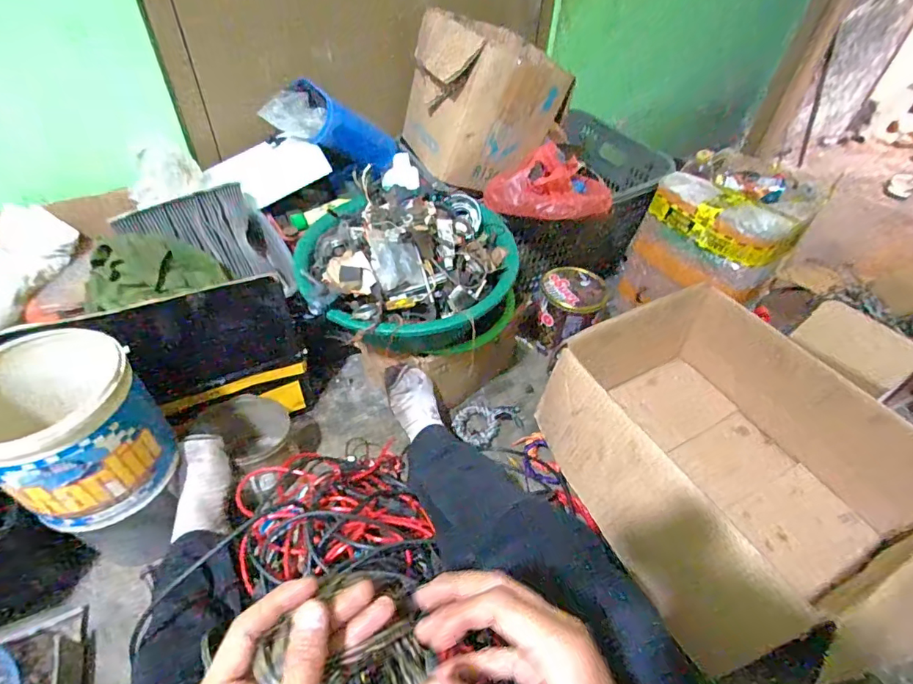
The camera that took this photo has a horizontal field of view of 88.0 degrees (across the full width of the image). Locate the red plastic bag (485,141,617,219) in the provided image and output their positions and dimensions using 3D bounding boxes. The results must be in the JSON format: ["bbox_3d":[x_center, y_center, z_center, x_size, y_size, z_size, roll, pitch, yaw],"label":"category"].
[{"bbox_3d":[0.172,-0.289,0.871,0.230,0.088,0.173,3,45,-1],"label":"red plastic bag"}]

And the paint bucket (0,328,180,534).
[{"bbox_3d":[-0.486,0.107,0.600,0.186,0.184,0.184,25,49,20],"label":"paint bucket"}]

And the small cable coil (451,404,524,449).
[{"bbox_3d":[0.060,0.153,0.928,0.134,0.019,0.093,-28,53,-27],"label":"small cable coil"}]

